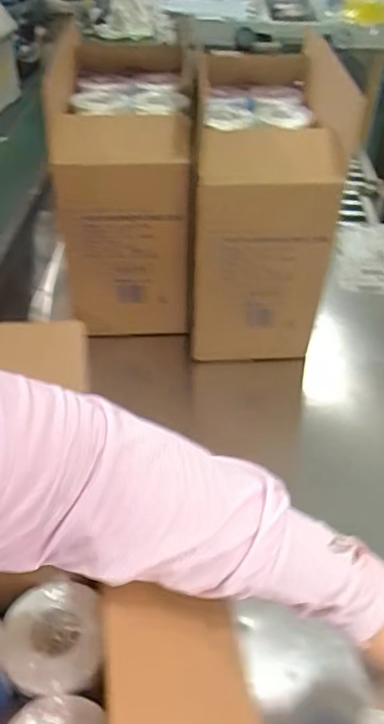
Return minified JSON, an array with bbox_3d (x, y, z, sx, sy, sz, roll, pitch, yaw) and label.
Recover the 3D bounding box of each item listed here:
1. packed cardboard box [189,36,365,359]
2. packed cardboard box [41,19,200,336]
[{"bbox_3d":[0.100,-0.272,0.959,0.198,0.362,0.372,-1,44,-1],"label":"packed cardboard box"},{"bbox_3d":[-0.118,-0.322,1.013,0.211,0.355,0.419,-4,44,-4],"label":"packed cardboard box"}]

